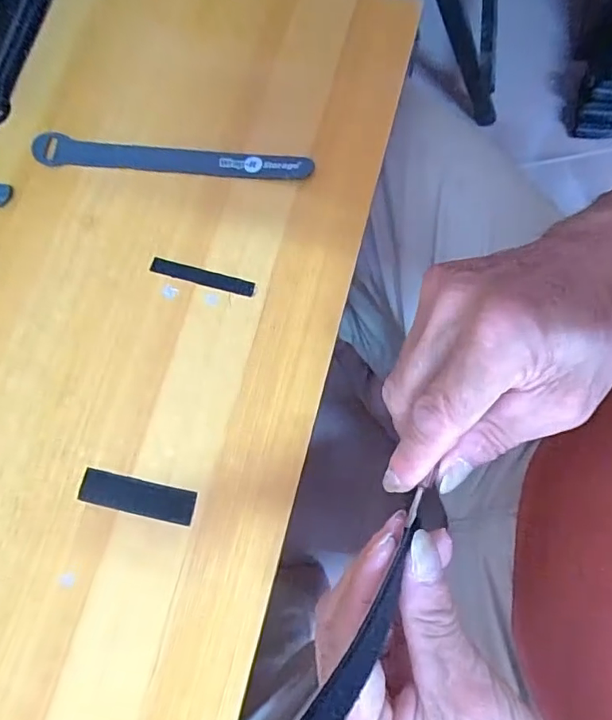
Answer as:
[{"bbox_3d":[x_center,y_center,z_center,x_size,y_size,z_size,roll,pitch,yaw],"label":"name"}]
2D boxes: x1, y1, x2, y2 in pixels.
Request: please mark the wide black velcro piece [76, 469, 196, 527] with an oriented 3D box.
[{"bbox_3d":[-0.100,0.080,0.303,0.069,0.004,0.020,11,75,4],"label":"wide black velcro piece"}]

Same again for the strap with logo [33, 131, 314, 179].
[{"bbox_3d":[-0.093,-0.140,0.361,0.194,0.007,0.023,7,86,3],"label":"strap with logo"}]

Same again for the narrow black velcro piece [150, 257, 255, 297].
[{"bbox_3d":[-0.069,-0.056,0.341,0.070,0.004,0.012,15,76,5],"label":"narrow black velcro piece"}]

